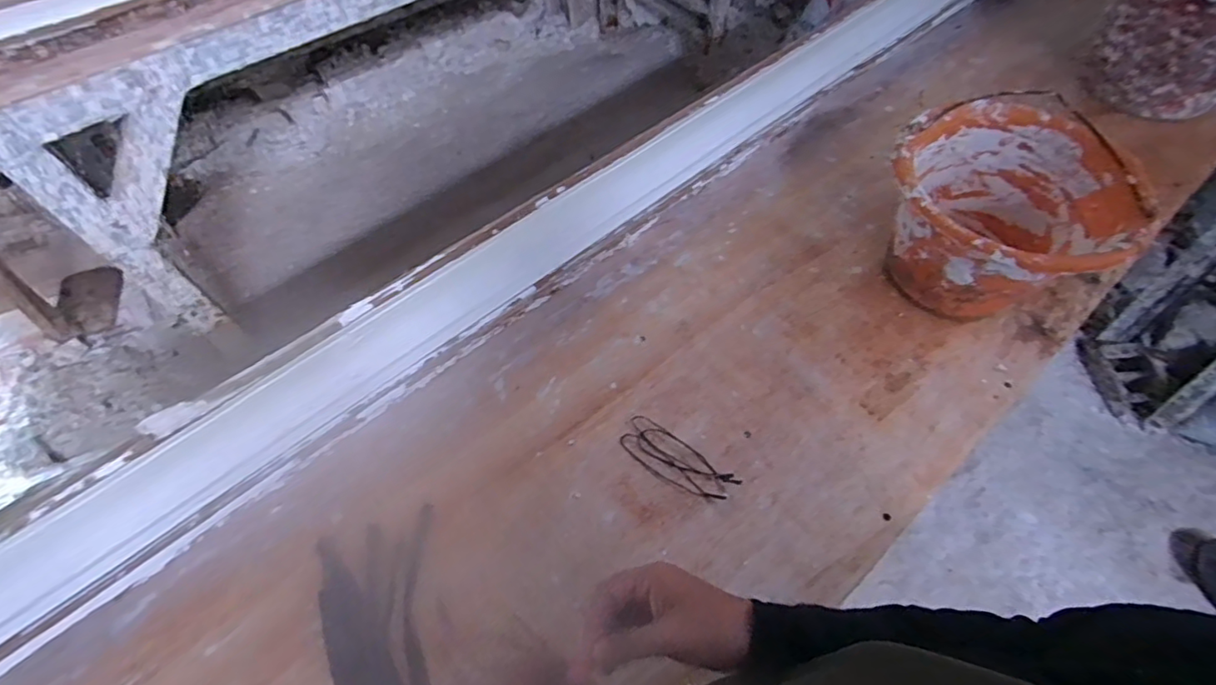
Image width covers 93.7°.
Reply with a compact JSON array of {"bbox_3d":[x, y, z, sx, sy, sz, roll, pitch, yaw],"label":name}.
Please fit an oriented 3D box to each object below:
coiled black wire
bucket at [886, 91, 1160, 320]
[{"bbox_3d":[0.073,0.127,0.608,0.129,0.006,0.047,31,62,18],"label":"coiled black wire"},{"bbox_3d":[0.445,-0.137,0.671,0.247,0.168,0.234,0,57,0],"label":"bucket"}]

